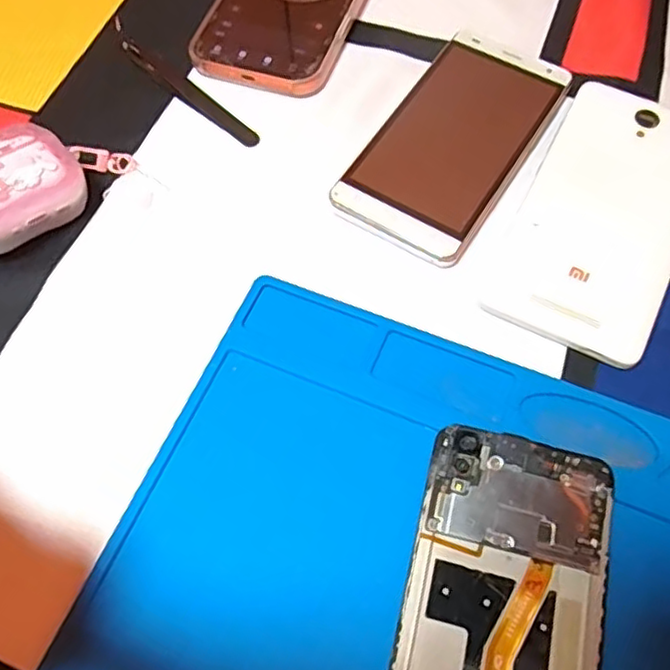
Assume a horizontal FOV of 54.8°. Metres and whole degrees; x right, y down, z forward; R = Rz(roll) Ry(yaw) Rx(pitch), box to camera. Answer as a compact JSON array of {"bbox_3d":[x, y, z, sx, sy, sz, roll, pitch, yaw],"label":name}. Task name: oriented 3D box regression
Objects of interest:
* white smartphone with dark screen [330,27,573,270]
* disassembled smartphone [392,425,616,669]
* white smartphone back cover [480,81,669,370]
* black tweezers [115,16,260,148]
[{"bbox_3d":[0.064,-0.102,0.338,0.071,0.011,0.141,29,68,16],"label":"white smartphone with dark screen"},{"bbox_3d":[0.059,0.110,0.233,0.069,0.012,0.147,12,64,8],"label":"disassembled smartphone"},{"bbox_3d":[0.133,-0.060,0.314,0.075,0.011,0.149,24,66,14],"label":"white smartphone back cover"},{"bbox_3d":[-0.091,-0.144,0.364,0.129,0.010,0.015,41,71,20],"label":"black tweezers"}]

